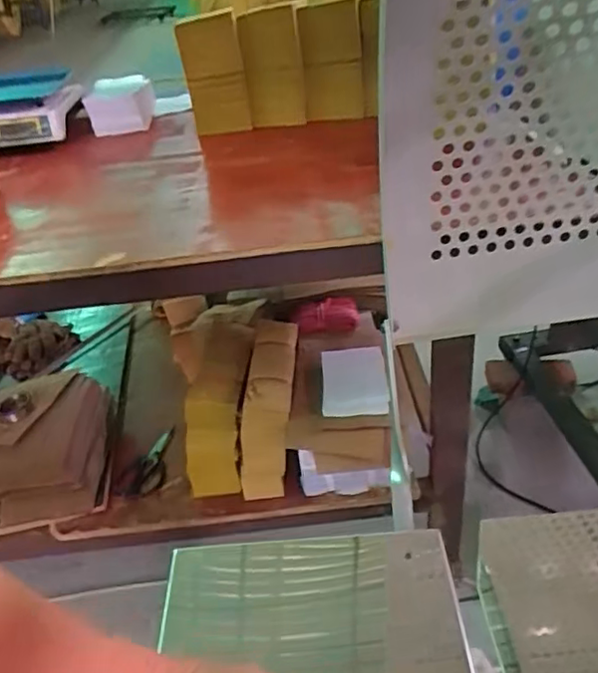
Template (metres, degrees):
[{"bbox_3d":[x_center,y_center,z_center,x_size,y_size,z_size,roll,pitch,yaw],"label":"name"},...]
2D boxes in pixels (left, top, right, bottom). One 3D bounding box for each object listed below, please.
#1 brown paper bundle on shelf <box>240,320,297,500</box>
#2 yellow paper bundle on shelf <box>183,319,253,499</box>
[{"bbox_3d":[-0.050,0.127,1.164,0.097,0.212,0.277,-1,37,7],"label":"brown paper bundle on shelf"},{"bbox_3d":[-0.147,0.111,1.203,0.117,0.210,0.334,-1,37,7],"label":"yellow paper bundle on shelf"}]

